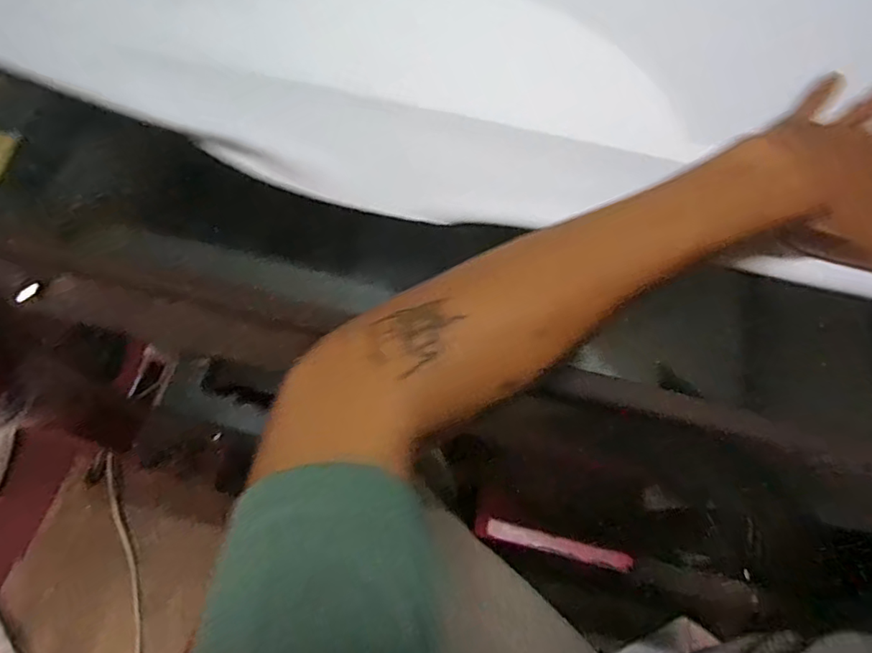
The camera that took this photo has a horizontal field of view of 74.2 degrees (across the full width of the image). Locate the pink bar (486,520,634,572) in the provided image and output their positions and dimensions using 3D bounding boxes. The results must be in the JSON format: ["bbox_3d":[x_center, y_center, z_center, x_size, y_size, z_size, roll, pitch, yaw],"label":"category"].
[{"bbox_3d":[0.109,0.194,0.509,0.128,0.012,0.015,14,67,3],"label":"pink bar"}]

